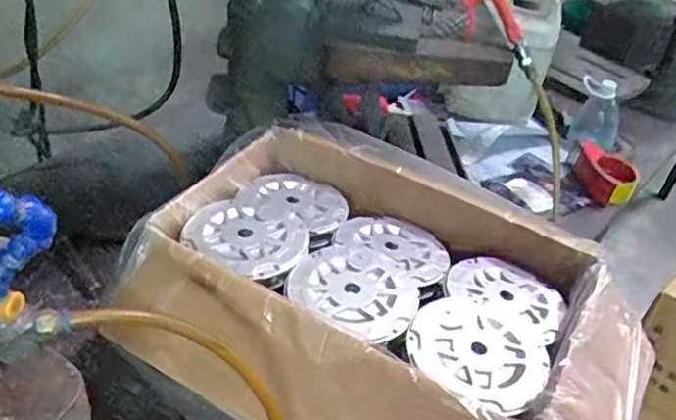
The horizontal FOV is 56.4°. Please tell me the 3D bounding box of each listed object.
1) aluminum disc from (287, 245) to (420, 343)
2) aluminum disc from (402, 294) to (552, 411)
[{"bbox_3d":[0.021,0.081,0.670,0.131,0.014,0.120,3,38,-3],"label":"aluminum disc"},{"bbox_3d":[0.135,0.135,0.610,0.131,0.011,0.119,26,42,24],"label":"aluminum disc"}]

